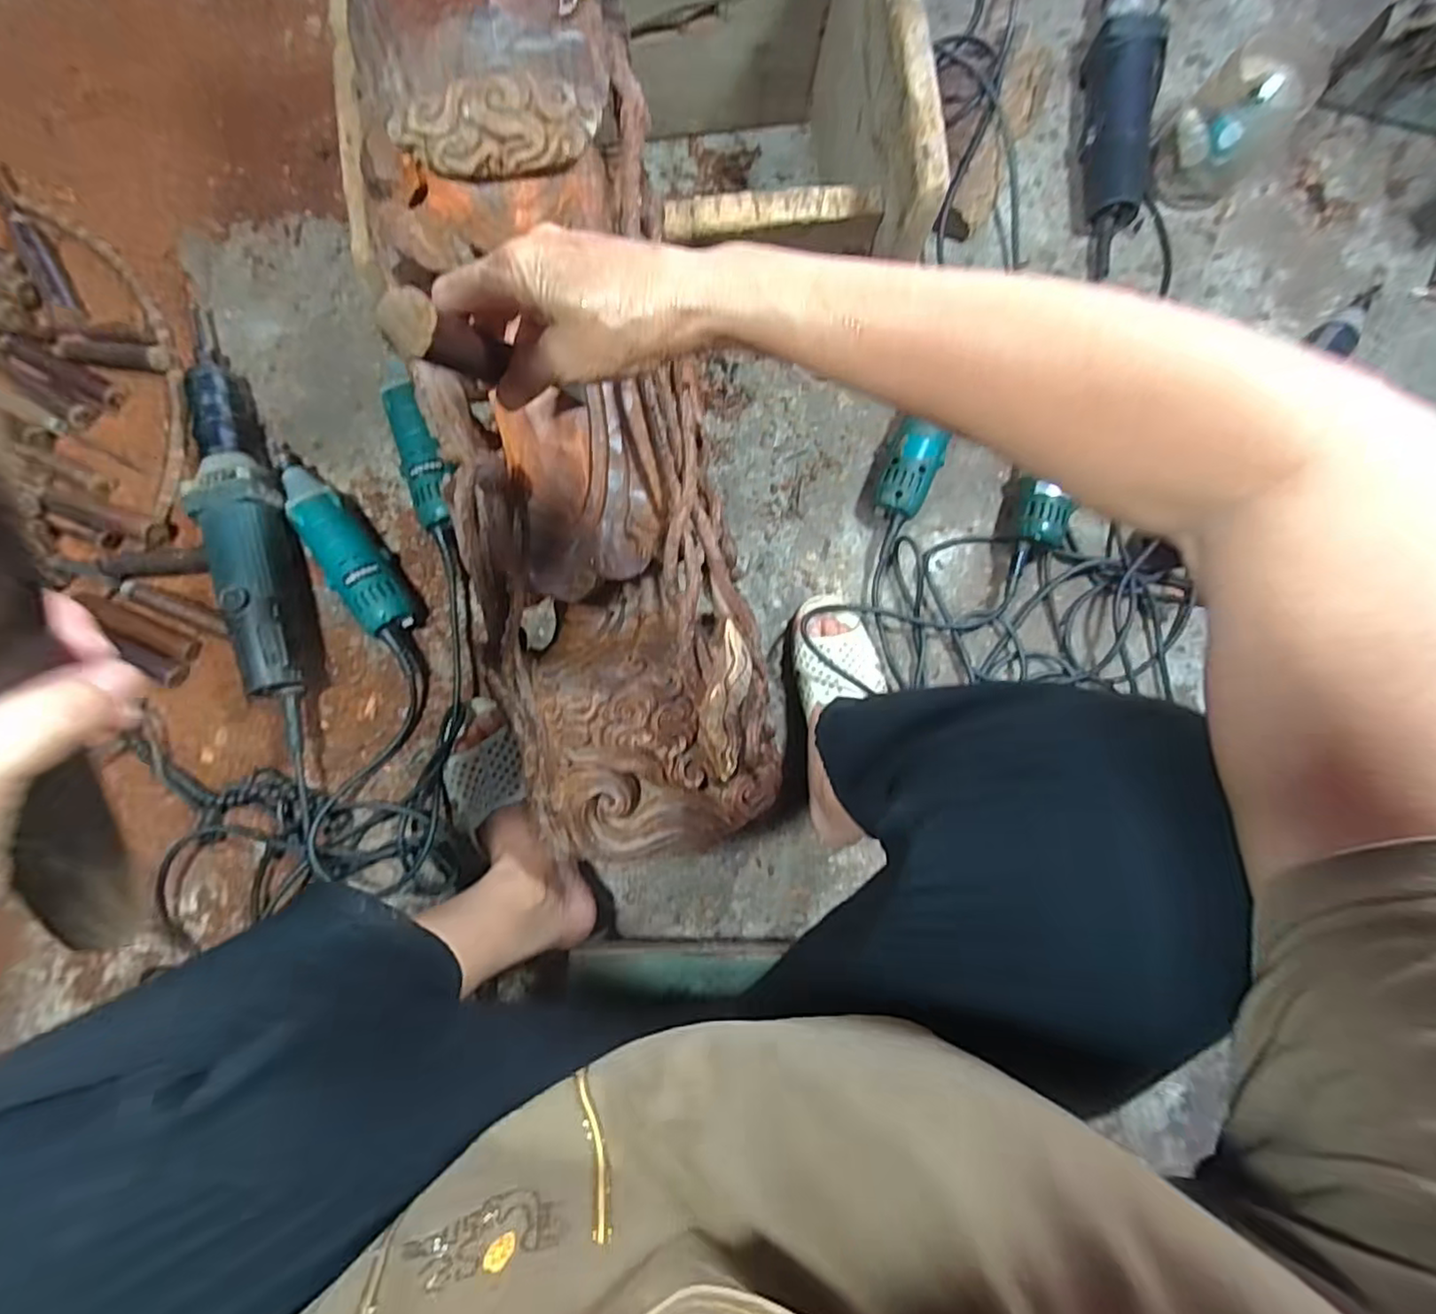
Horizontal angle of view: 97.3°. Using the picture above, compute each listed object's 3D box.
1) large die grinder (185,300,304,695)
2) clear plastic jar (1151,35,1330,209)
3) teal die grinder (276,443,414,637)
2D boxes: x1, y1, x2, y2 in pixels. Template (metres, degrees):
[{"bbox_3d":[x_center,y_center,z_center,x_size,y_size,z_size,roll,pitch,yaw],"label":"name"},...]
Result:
[{"bbox_3d":[-0.462,-0.160,0.601,0.066,0.065,0.404,-21,89,-3],"label":"large die grinder"},{"bbox_3d":[0.531,-0.549,0.656,0.080,0.114,0.097,-44,89,-4],"label":"clear plastic jar"},{"bbox_3d":[-0.373,-0.119,0.619,0.056,0.056,0.229,-37,90,-4],"label":"teal die grinder"}]

